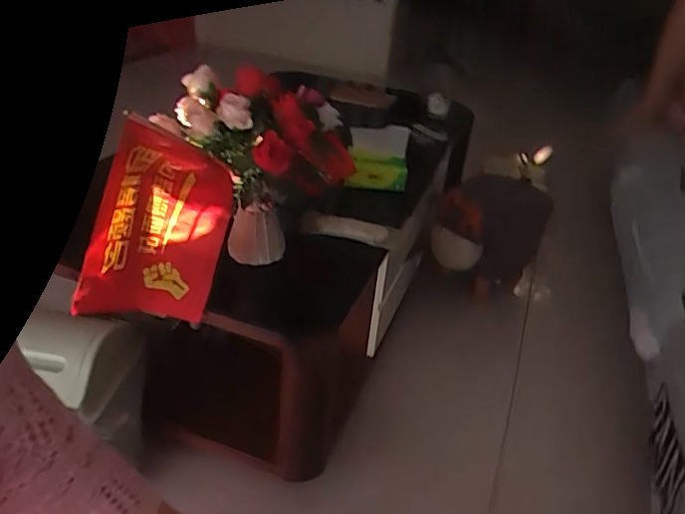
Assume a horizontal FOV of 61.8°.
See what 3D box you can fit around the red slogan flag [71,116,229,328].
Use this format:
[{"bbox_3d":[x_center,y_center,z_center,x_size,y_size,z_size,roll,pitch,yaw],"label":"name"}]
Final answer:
[{"bbox_3d":[-0.259,-0.039,0.829,0.190,0.264,0.033,12,11,-42],"label":"red slogan flag"}]

